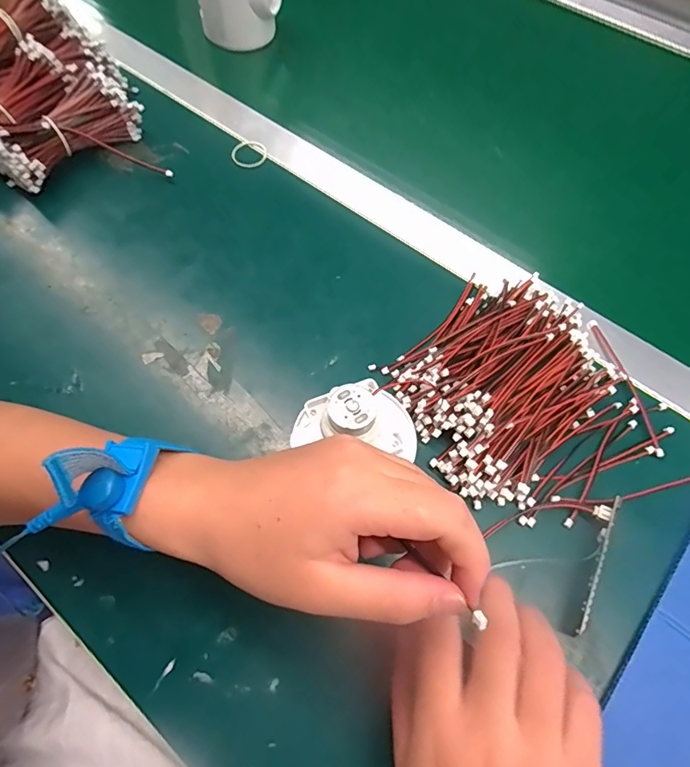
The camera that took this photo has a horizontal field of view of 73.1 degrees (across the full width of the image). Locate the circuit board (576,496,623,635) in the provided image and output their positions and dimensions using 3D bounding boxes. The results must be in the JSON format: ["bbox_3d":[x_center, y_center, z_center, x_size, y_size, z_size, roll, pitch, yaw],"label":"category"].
[{"bbox_3d":[0.144,0.104,0.272,0.011,0.016,0.080,25,66,11],"label":"circuit board"}]

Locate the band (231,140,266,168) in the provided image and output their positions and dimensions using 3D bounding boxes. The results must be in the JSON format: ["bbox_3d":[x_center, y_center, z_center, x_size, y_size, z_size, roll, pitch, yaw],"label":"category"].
[{"bbox_3d":[-0.089,-0.216,0.437,0.034,0.005,0.029,-37,70,-17],"label":"band"}]

